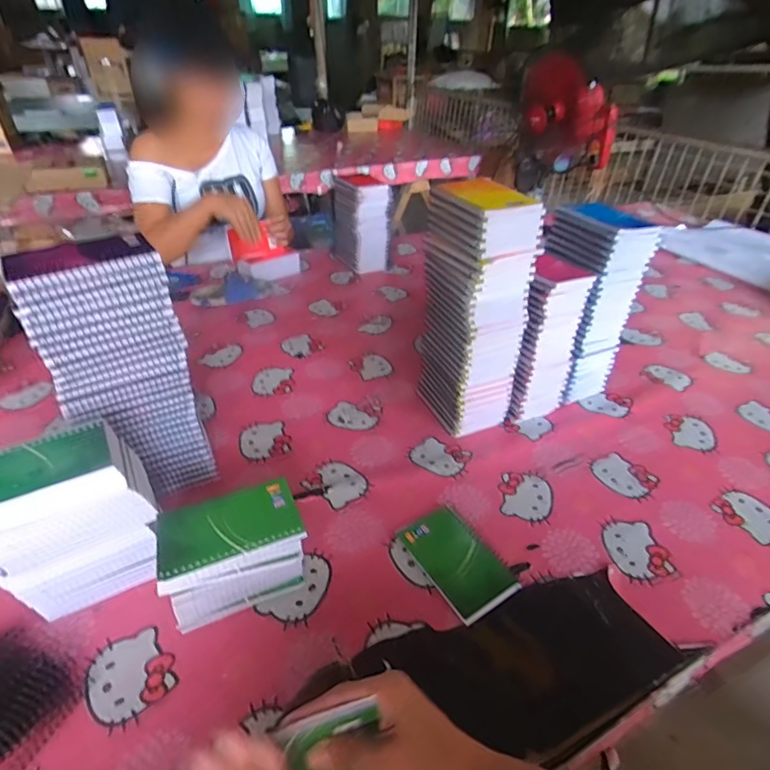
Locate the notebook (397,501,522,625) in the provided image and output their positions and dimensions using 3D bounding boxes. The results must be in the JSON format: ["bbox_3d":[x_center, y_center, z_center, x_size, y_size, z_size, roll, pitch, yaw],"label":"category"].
[{"bbox_3d":[0.084,0.203,0.564,0.082,0.012,0.136,-20,41,-26],"label":"notebook"}]

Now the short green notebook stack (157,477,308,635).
[{"bbox_3d":[-0.156,0.180,0.505,0.133,0.109,0.079,-13,39,-19],"label":"short green notebook stack"}]

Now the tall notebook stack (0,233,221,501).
[{"bbox_3d":[-0.305,0.005,0.572,0.139,0.326,0.085,-25,44,-31],"label":"tall notebook stack"}]

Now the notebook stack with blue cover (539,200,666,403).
[{"bbox_3d":[0.325,-0.129,0.782,0.109,0.288,0.151,-8,37,-13],"label":"notebook stack with blue cover"}]

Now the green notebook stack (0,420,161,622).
[{"bbox_3d":[-0.324,0.145,0.501,0.153,0.181,0.089,-17,40,-23],"label":"green notebook stack"}]

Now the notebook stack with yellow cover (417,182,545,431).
[{"bbox_3d":[0.124,-0.096,0.697,0.103,0.339,0.137,-15,39,-21],"label":"notebook stack with yellow cover"}]

